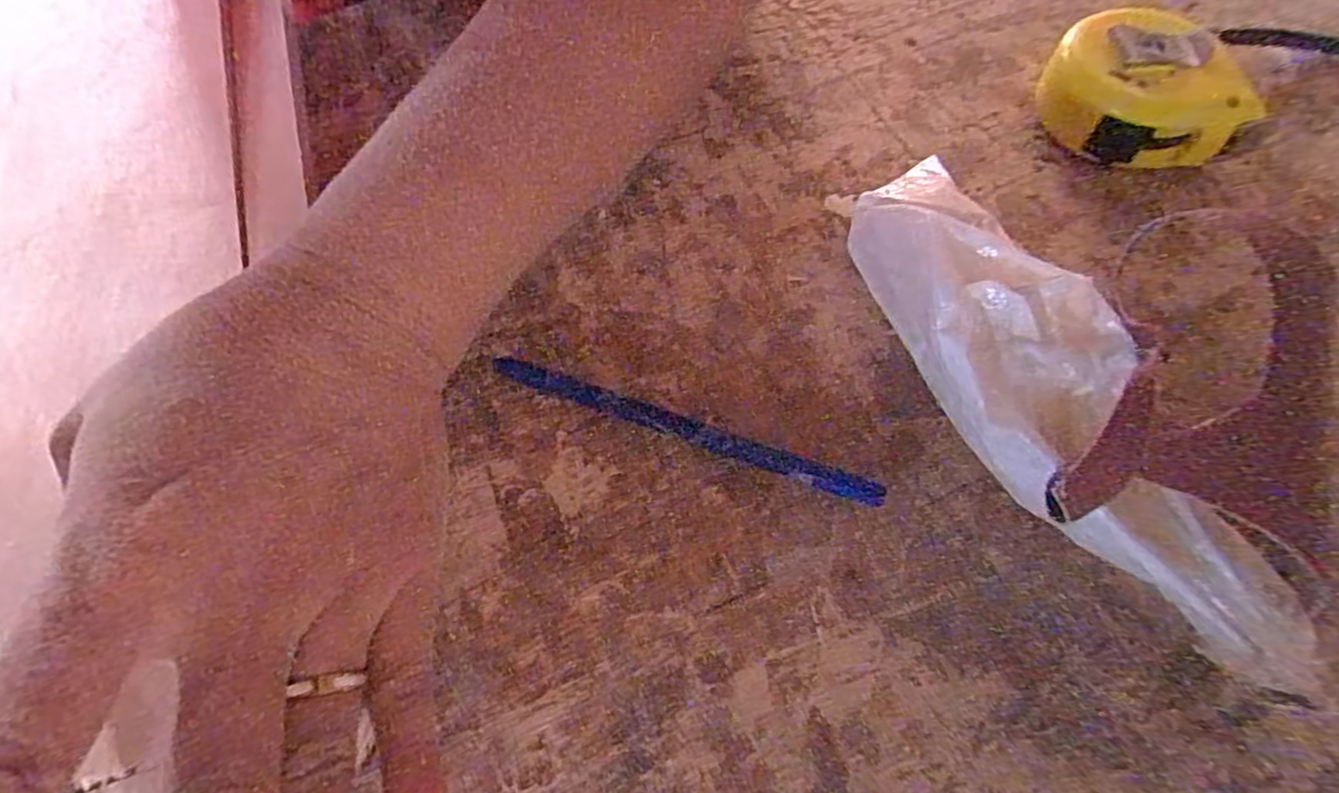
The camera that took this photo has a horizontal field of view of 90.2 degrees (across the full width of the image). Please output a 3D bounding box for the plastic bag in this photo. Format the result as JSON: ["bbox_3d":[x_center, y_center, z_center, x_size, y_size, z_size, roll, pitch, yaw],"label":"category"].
[{"bbox_3d":[0.105,-0.007,0.197,0.045,0.043,0.185,-17,67,-5],"label":"plastic bag"}]

